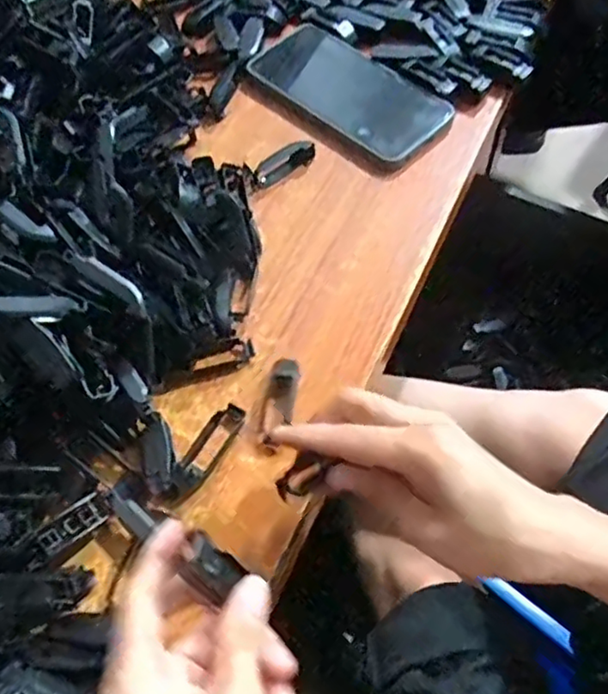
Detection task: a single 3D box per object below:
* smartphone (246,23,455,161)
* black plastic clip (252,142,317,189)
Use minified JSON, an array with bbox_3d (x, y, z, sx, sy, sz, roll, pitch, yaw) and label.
[{"bbox_3d":[0.035,-0.207,0.493,0.074,0.016,0.162,-40,71,-21],"label":"smartphone"},{"bbox_3d":[-0.014,-0.137,0.463,0.050,0.013,0.019,-29,63,-13],"label":"black plastic clip"}]

